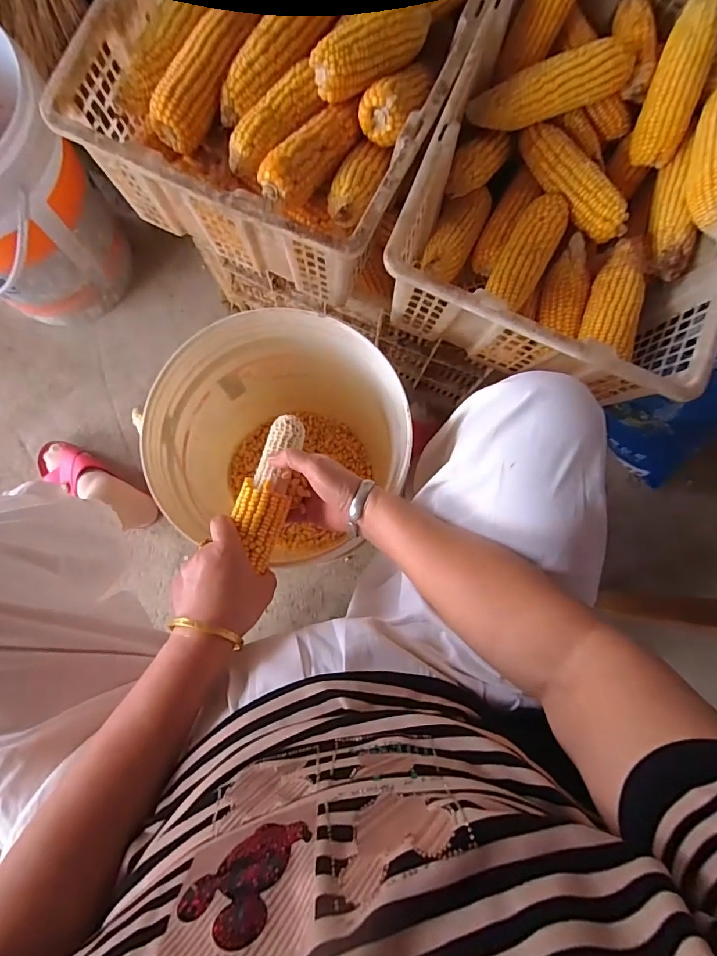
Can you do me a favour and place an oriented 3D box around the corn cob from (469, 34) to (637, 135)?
[{"bbox_3d":[0.217,-0.439,0.508,0.180,0.041,0.045,-15,86,6],"label":"corn cob"}]

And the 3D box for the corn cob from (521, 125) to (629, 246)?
[{"bbox_3d":[0.253,-0.351,0.531,0.044,0.044,0.170,-36,87,-7],"label":"corn cob"}]

